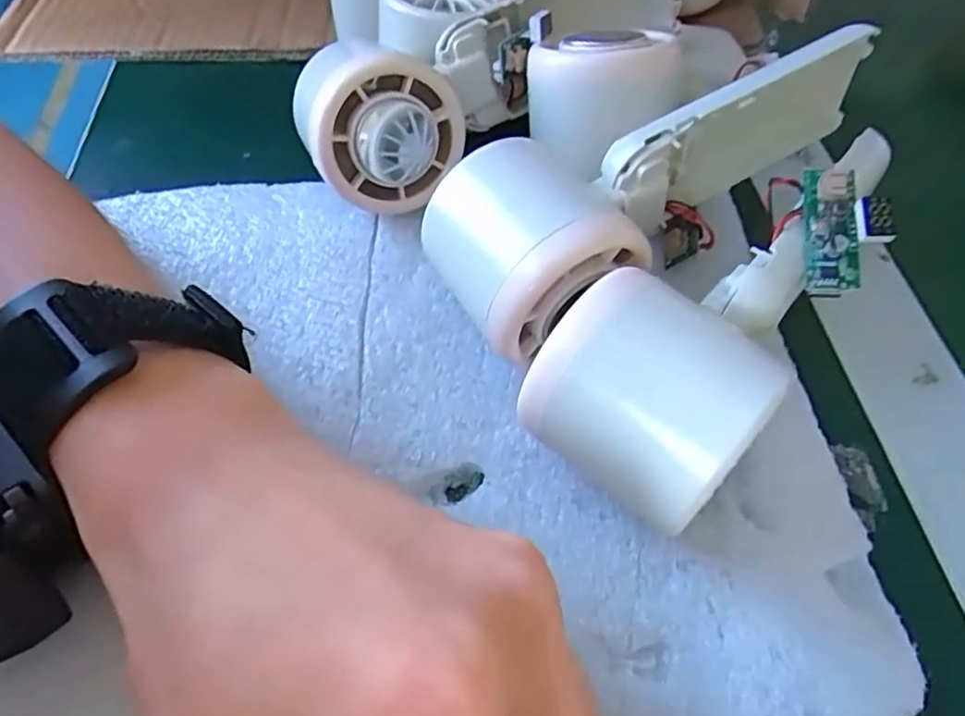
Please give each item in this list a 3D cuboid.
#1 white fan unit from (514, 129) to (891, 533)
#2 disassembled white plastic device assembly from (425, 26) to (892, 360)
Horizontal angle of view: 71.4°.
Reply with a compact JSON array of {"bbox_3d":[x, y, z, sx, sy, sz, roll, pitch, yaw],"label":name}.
[{"bbox_3d":[0.070,-0.010,0.200,0.053,0.063,0.120,37,62,22],"label":"white fan unit"},{"bbox_3d":[0.064,-0.052,0.229,0.159,0.064,0.068,-23,59,-16],"label":"disassembled white plastic device assembly"}]

